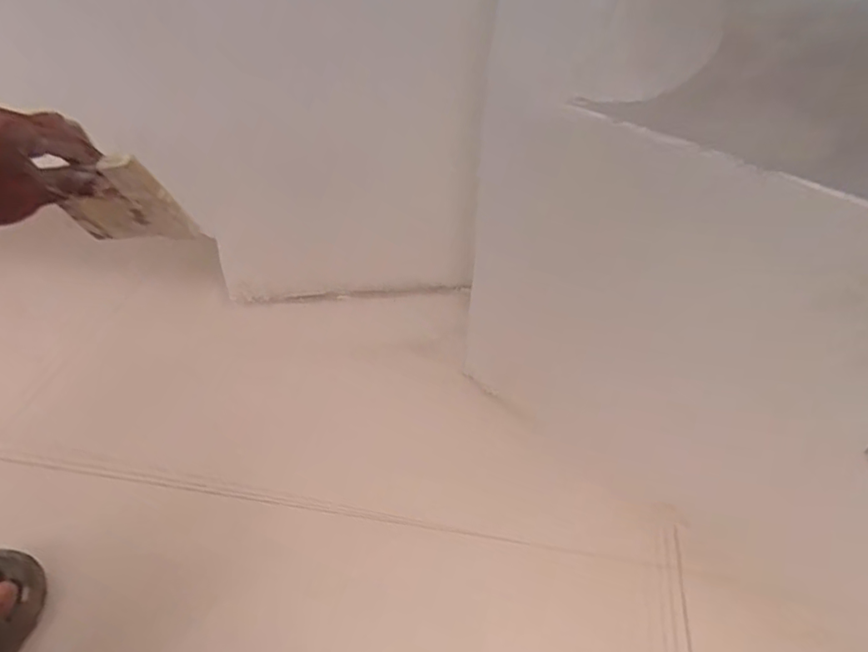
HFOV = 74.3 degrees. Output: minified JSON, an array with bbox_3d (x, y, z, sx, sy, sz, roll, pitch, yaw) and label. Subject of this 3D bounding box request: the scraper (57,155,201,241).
[{"bbox_3d":[-0.284,-0.106,0.516,0.118,0.093,0.017,-4,54,24],"label":"scraper"}]

